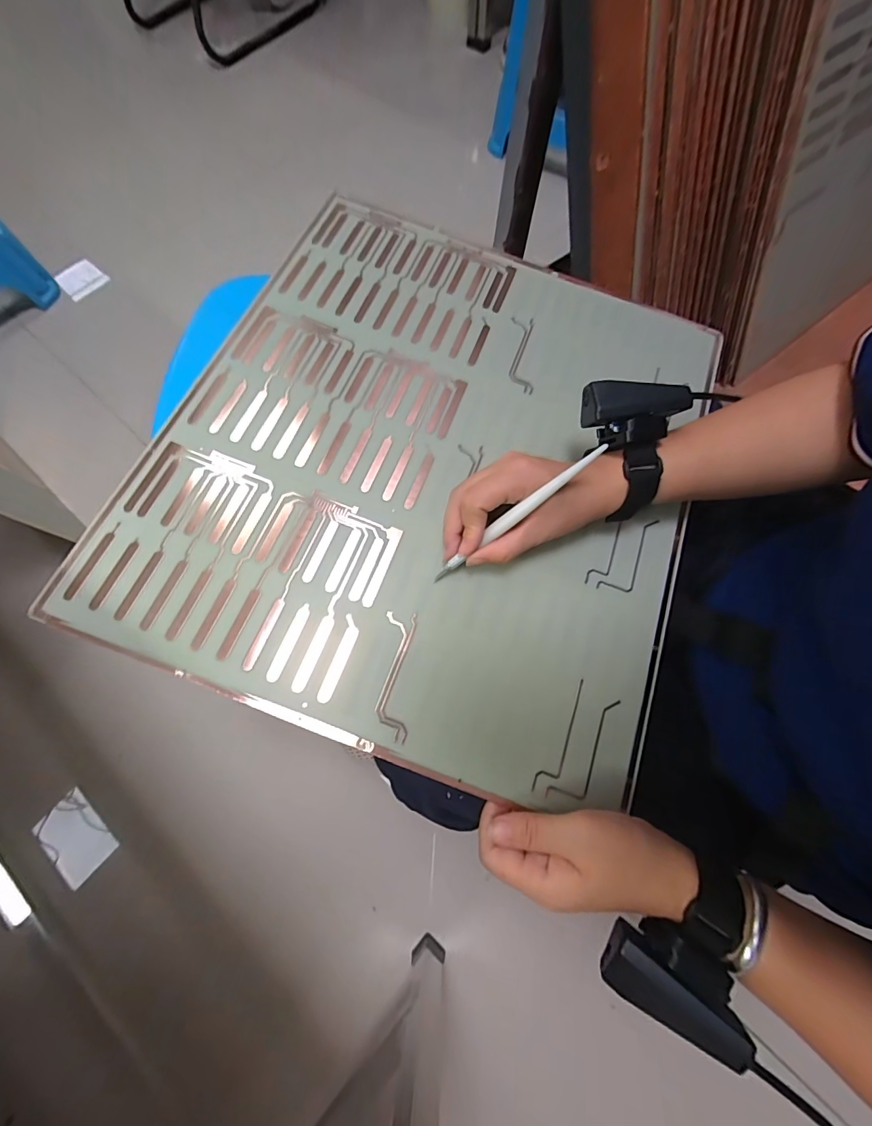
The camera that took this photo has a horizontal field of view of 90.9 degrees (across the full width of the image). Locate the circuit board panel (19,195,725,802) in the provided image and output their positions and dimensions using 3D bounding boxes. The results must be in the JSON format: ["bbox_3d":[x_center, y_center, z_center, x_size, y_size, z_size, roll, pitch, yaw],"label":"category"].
[{"bbox_3d":[0.007,-0.096,0.369,0.421,0.010,0.480,22,71,0],"label":"circuit board panel"}]

